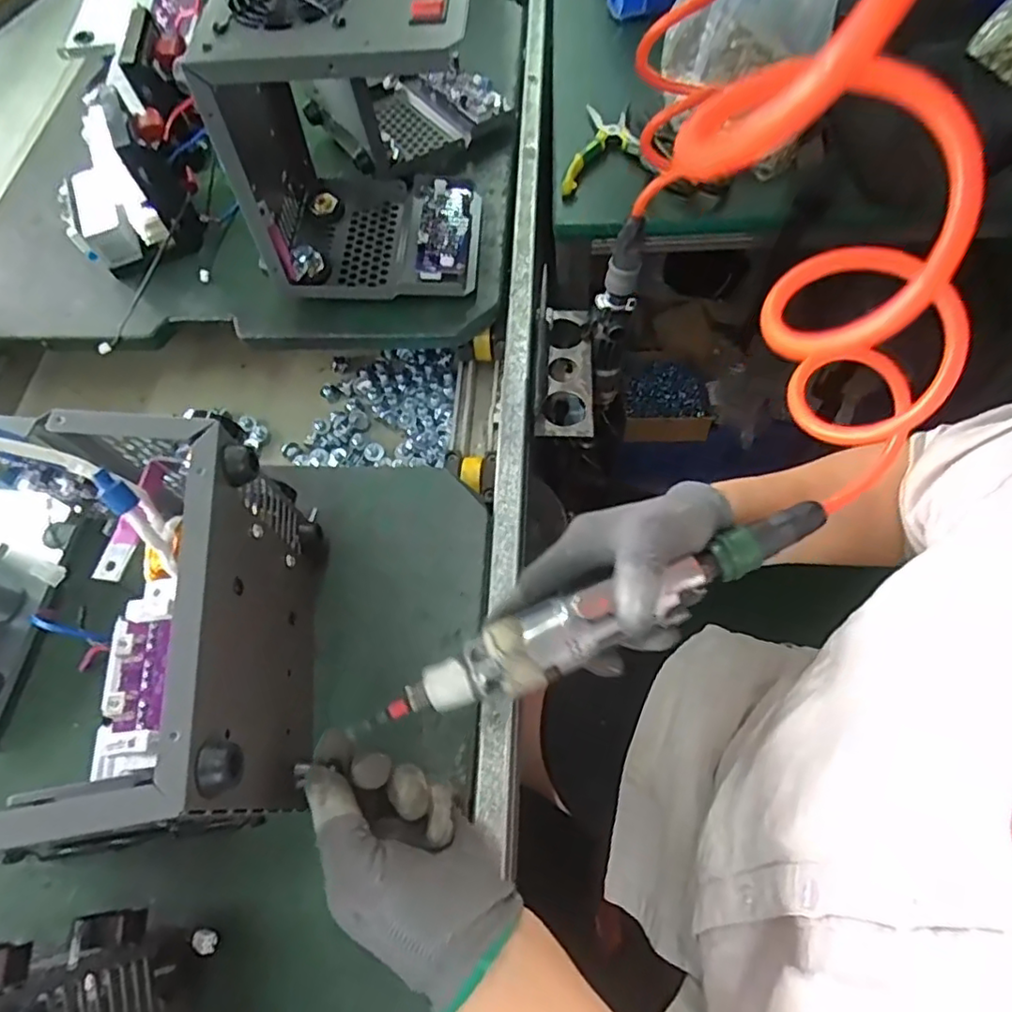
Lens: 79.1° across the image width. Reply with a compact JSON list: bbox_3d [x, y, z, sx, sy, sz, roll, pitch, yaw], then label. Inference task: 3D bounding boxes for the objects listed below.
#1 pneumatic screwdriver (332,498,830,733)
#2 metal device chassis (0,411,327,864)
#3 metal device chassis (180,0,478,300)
[{"bbox_3d":[0.054,0.062,0.349,0.285,0.029,0.038,-23,66,-7],"label":"pneumatic screwdriver"},{"bbox_3d":[-0.216,0.082,0.372,0.167,0.142,0.217,-5,64,0],"label":"metal device chassis"},{"bbox_3d":[-0.125,-0.307,0.515,0.199,0.225,0.150,1,64,5],"label":"metal device chassis"}]

